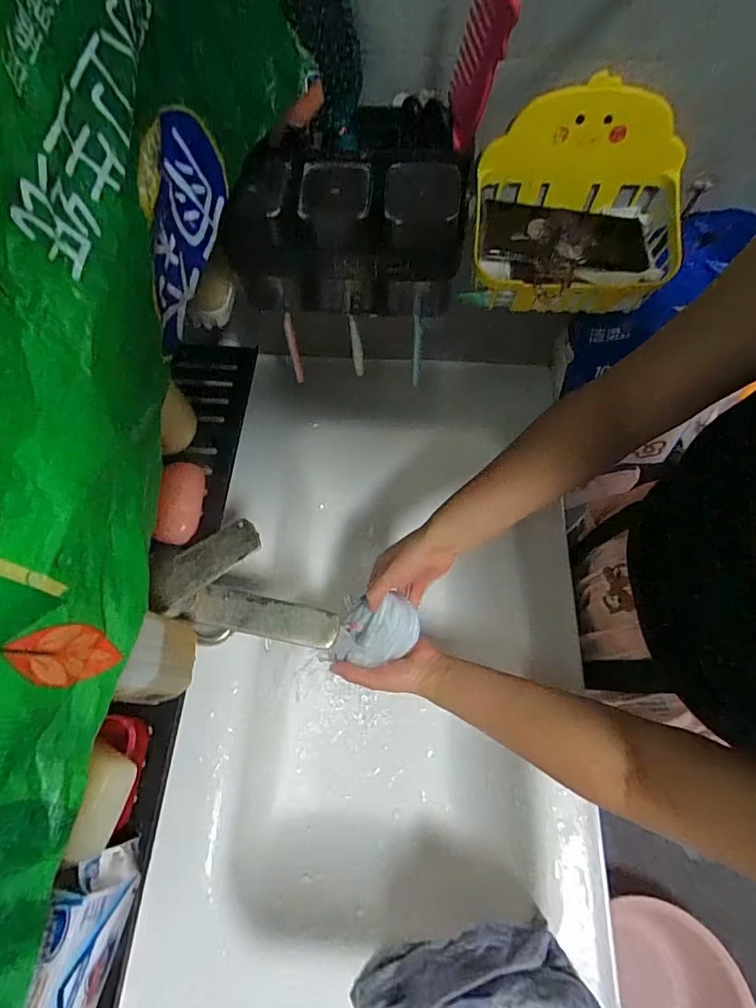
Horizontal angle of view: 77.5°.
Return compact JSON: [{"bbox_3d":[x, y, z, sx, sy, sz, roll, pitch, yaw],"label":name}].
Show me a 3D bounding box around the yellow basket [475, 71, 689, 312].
[{"bbox_3d":[0.192,-0.275,0.445,0.192,0.133,0.122,7,66,3],"label":"yellow basket"}]

